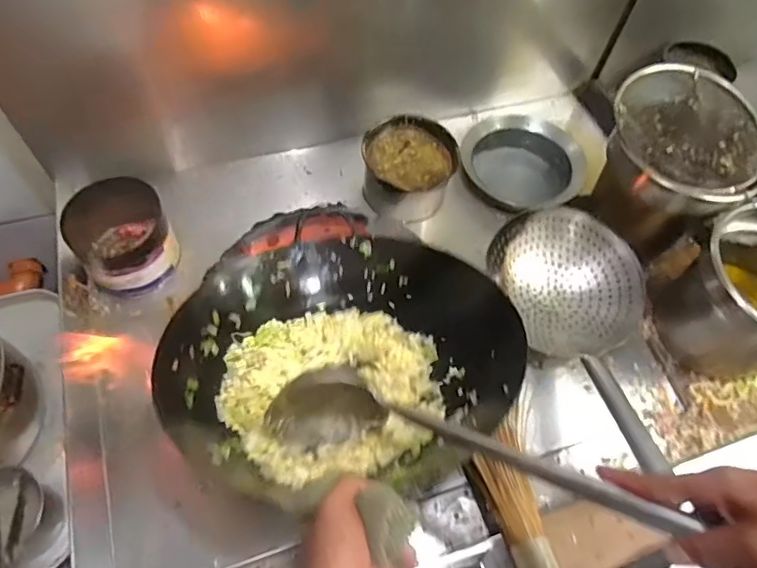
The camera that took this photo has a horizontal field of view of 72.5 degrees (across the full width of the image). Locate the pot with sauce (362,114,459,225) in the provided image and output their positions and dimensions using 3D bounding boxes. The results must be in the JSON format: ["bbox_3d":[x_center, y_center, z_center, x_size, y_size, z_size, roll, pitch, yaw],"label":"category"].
[{"bbox_3d":[0.055,-0.217,0.996,0.166,0.139,0.161,1,59,-2],"label":"pot with sauce"}]

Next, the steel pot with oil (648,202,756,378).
[{"bbox_3d":[0.565,0.027,0.793,0.218,0.212,0.257,-33,66,-20],"label":"steel pot with oil"}]

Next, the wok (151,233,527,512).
[{"bbox_3d":[-0.041,0.090,0.663,0.416,0.140,0.422,33,48,32],"label":"wok"}]

